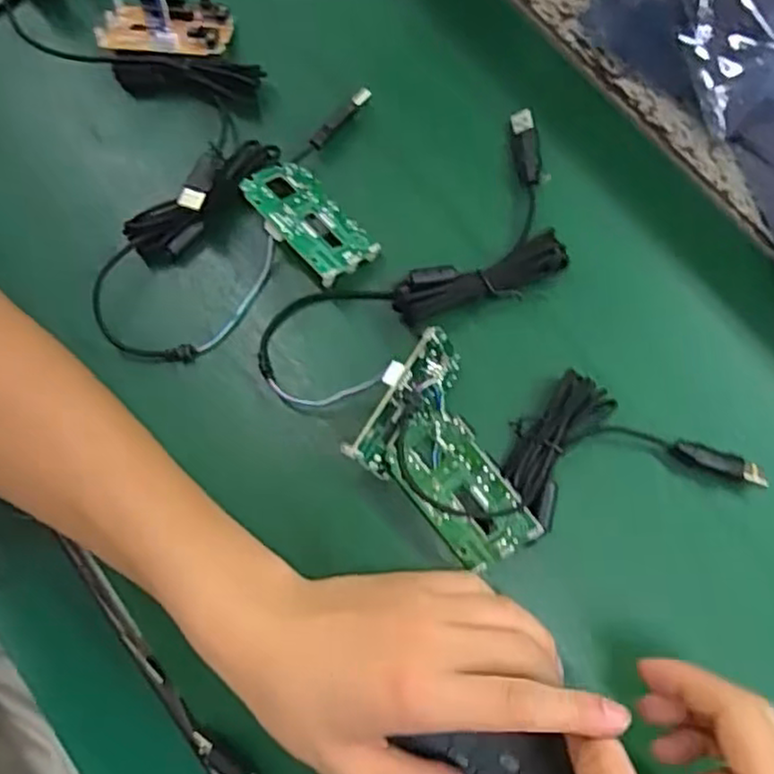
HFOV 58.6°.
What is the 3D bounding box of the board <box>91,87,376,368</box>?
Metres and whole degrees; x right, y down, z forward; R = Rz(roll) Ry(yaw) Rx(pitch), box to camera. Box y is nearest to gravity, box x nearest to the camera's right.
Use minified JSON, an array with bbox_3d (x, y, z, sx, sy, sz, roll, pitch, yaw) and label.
[{"bbox_3d":[-0.082,-0.088,0.397,0.186,0.030,0.103,-25,77,-4],"label":"board"}]

